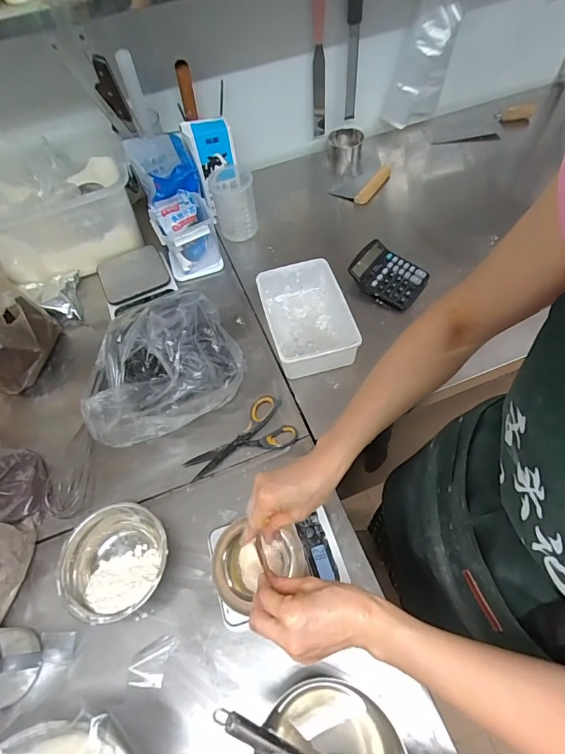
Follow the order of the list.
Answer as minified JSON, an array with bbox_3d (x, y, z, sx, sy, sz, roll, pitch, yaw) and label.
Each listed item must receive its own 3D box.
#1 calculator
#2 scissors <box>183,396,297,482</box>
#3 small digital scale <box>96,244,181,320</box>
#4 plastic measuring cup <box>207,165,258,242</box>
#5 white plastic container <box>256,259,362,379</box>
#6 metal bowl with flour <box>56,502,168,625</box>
[{"bbox_3d":[0.221,-0.215,0.830,0.144,0.039,0.118,30,65,21],"label":"calculator"},{"bbox_3d":[-0.077,0.103,0.673,0.184,0.009,0.097,-23,59,-9],"label":"scissors"},{"bbox_3d":[-0.319,-0.219,0.864,0.148,0.036,0.155,-22,59,-9],"label":"small digital scale"},{"bbox_3d":[-0.114,-0.410,0.926,0.094,0.130,0.118,-11,58,-2],"label":"plastic measuring cup"},{"bbox_3d":[0.048,-0.112,0.763,0.150,0.079,0.214,-16,58,-5],"label":"white plastic container"},{"bbox_3d":[-0.232,0.262,0.565,0.143,0.055,0.141,-2,58,4],"label":"metal bowl with flour"}]

